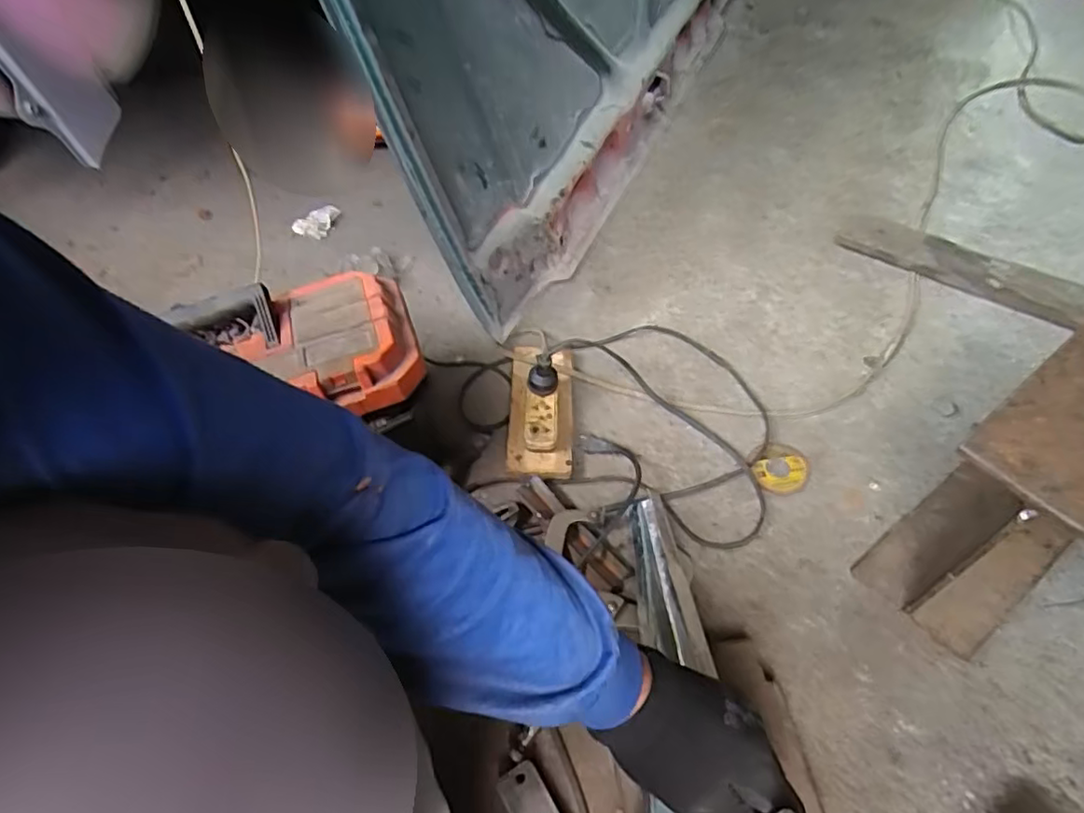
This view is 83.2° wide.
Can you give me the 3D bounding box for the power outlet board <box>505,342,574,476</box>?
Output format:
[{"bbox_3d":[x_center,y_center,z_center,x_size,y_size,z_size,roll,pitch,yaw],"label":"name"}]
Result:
[{"bbox_3d":[-0.002,-0.005,0.780,0.079,0.044,0.194,-2,54,6],"label":"power outlet board"}]

